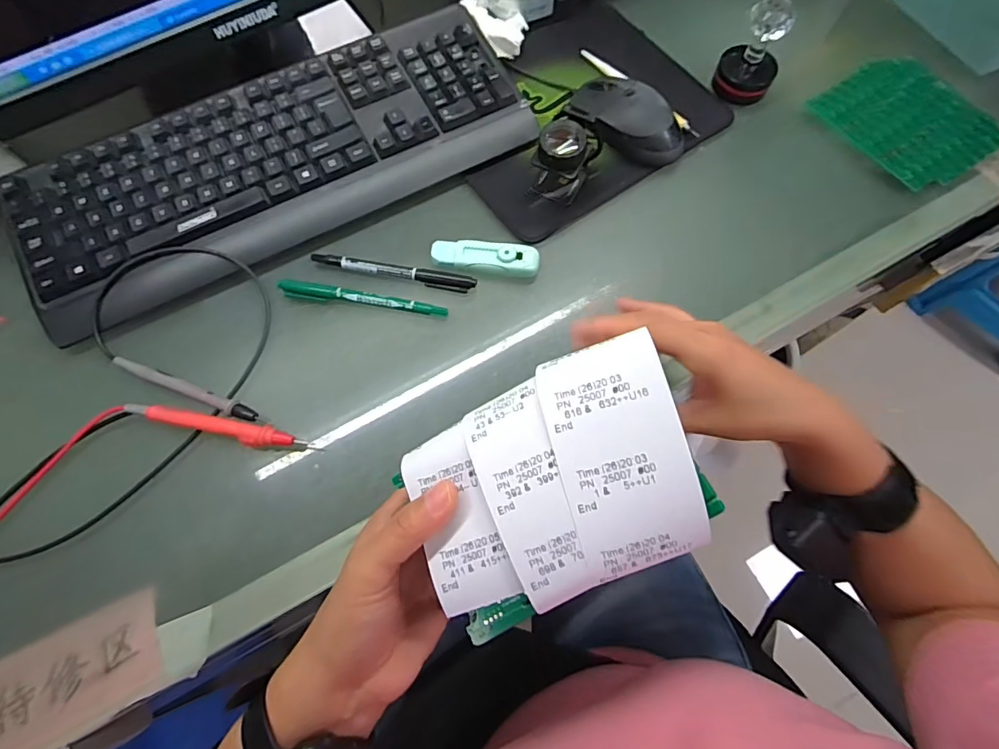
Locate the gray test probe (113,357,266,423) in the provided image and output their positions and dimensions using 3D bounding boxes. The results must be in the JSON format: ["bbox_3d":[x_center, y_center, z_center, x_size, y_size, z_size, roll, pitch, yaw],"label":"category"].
[{"bbox_3d":[-0.237,0.011,0.371,0.136,0.010,0.011,20,71,8],"label":"gray test probe"}]

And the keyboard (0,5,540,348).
[{"bbox_3d":[-0.191,-0.190,0.427,0.432,0.036,0.156,-27,72,-9],"label":"keyboard"}]

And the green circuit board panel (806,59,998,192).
[{"bbox_3d":[0.384,-0.239,0.459,0.120,0.012,0.135,-30,72,-10],"label":"green circuit board panel"}]

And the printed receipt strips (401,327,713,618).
[{"bbox_3d":[0.026,0.051,0.233,0.131,0.030,0.098,-26,78,11],"label":"printed receipt strips"}]

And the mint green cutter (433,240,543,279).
[{"bbox_3d":[-0.012,-0.097,0.403,0.088,0.013,0.024,8,70,3],"label":"mint green cutter"}]

